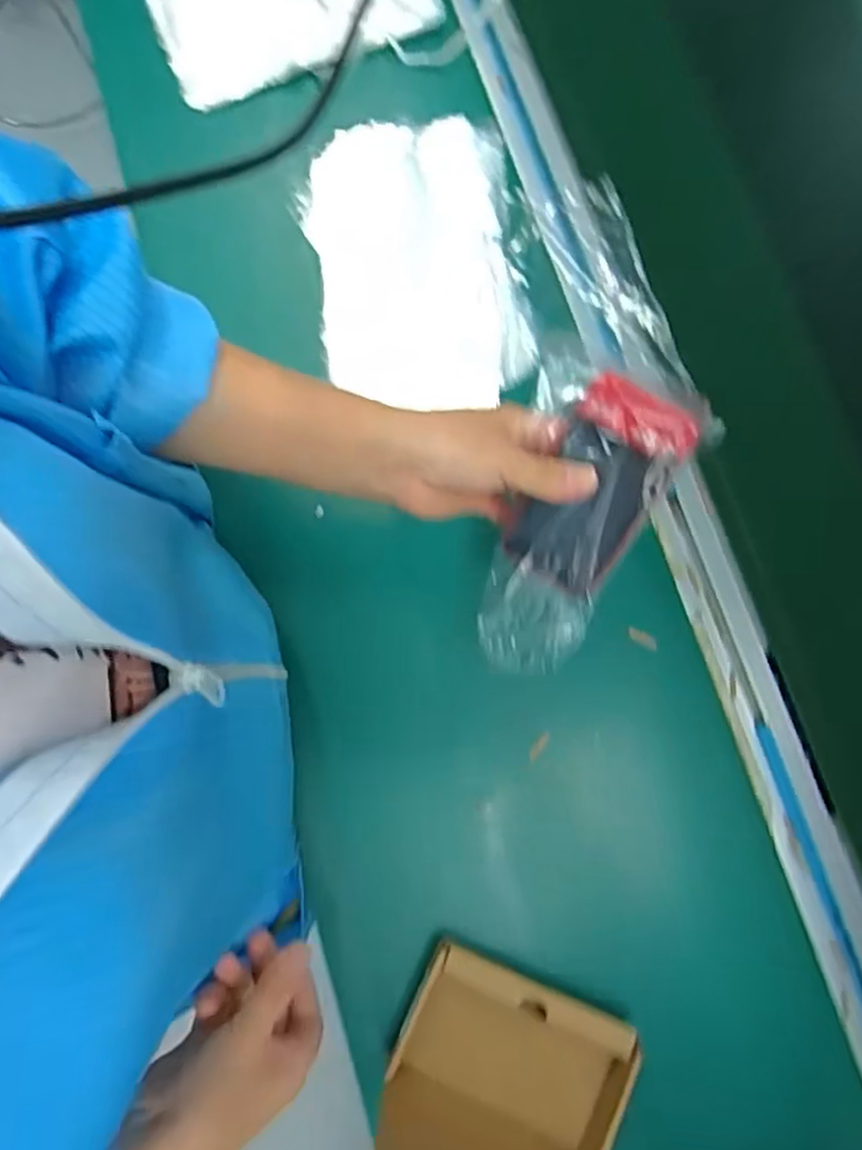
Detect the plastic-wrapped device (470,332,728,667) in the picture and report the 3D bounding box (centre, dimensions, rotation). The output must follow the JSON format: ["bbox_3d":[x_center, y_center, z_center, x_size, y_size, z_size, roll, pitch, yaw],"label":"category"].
[{"bbox_3d":[0.076,-0.022,0.392,0.088,0.025,0.184,23,118,5],"label":"plastic-wrapped device"}]

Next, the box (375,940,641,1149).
[{"bbox_3d":[0.045,0.283,0.359,0.135,0.115,0.097,18,81,5],"label":"box"}]

